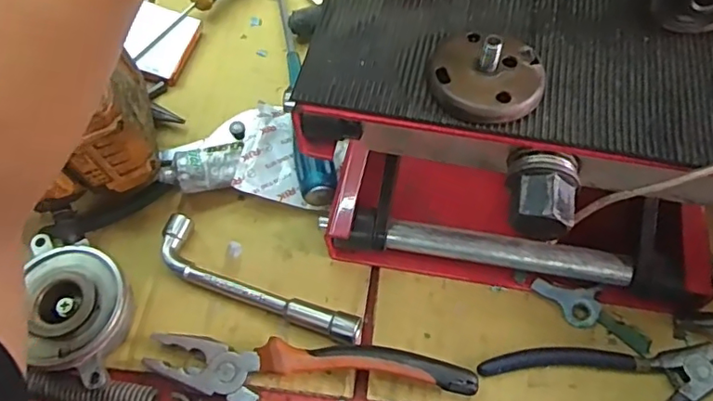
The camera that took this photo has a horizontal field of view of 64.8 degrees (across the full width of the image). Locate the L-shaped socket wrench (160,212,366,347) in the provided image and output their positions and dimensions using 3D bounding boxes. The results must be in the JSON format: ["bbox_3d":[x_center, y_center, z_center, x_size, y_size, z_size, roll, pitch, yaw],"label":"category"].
[{"bbox_3d":[-0.069,0.058,0.370,0.152,0.022,0.037,28,66,19],"label":"L-shaped socket wrench"}]

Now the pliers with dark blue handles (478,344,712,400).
[{"bbox_3d":[0.158,0.110,0.320,0.148,0.009,0.089,-20,60,-7],"label":"pliers with dark blue handles"}]

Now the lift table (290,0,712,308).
[{"bbox_3d":[0.111,-0.107,0.357,0.222,0.170,0.325,8,61,9],"label":"lift table"}]

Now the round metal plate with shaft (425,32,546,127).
[{"bbox_3d":[0.055,-0.056,0.238,0.048,0.021,0.041,20,63,15],"label":"round metal plate with shaft"}]

